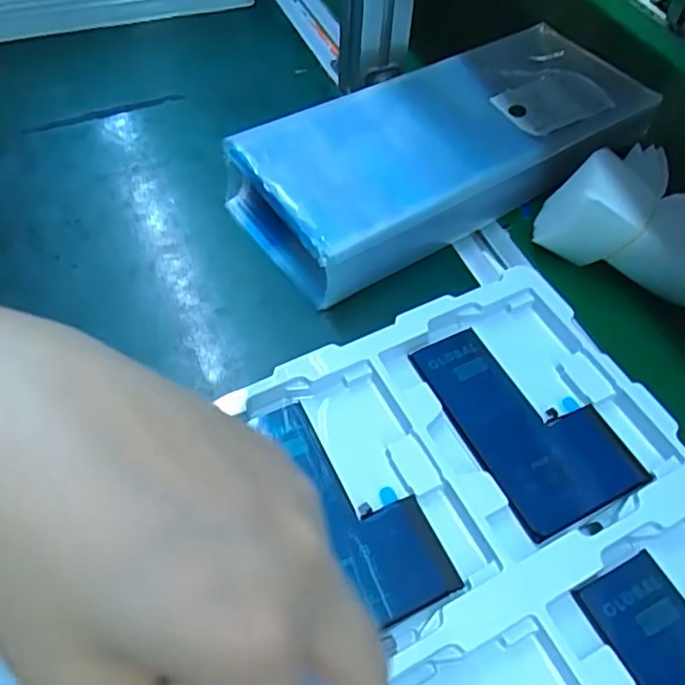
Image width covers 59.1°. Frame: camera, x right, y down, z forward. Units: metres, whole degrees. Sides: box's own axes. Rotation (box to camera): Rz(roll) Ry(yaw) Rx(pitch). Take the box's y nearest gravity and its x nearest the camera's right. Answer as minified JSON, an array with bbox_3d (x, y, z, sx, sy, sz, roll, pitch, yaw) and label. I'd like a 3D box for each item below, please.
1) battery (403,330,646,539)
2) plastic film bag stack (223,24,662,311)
[{"bbox_3d":[0.088,0.035,0.294,0.065,0.004,0.107,-23,60,-16],"label":"battery"},{"bbox_3d":[0.077,-0.142,0.436,0.308,0.045,0.130,-27,60,-21],"label":"plastic film bag stack"}]

